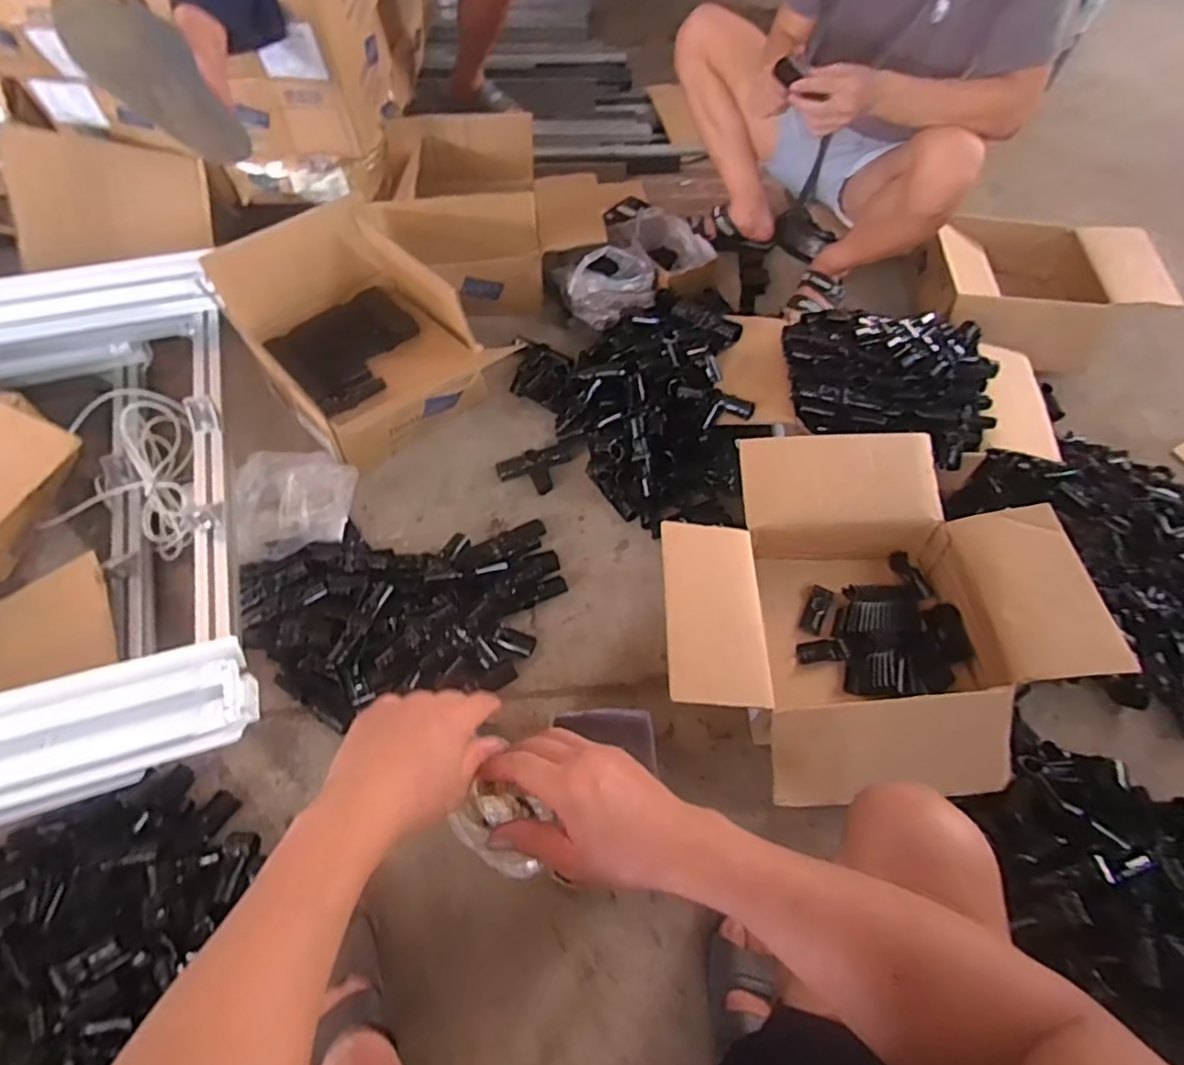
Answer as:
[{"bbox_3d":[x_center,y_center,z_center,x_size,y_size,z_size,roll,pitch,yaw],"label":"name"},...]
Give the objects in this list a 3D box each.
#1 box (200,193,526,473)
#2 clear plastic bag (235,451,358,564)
[{"bbox_3d":[-0.394,-0.336,1.074,0.336,0.215,0.357,-33,65,-21],"label":"box"},{"bbox_3d":[-0.443,-0.058,0.967,0.163,0.079,0.190,-8,59,-8],"label":"clear plastic bag"}]

